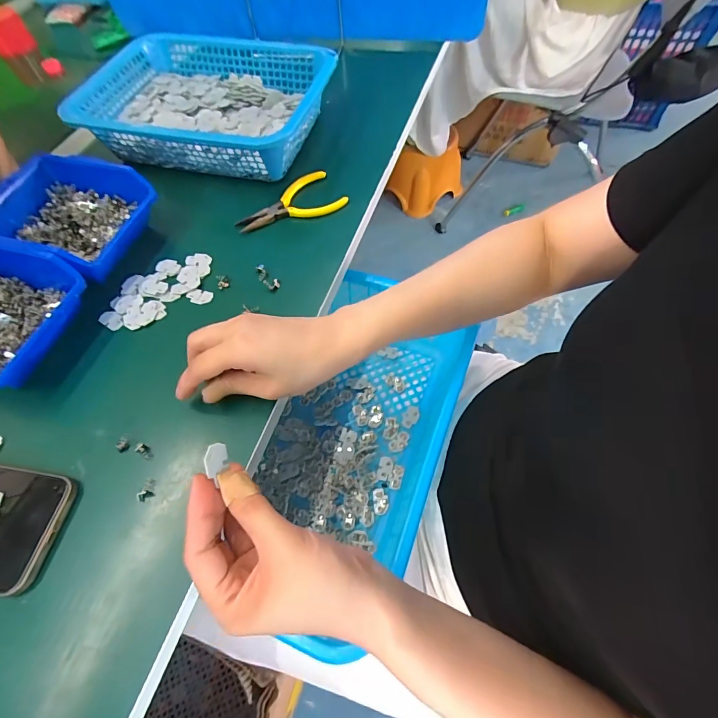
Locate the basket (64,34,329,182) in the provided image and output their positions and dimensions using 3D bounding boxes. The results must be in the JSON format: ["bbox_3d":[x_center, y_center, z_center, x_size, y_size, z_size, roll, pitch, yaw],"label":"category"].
[{"bbox_3d":[-0.194,-0.324,0.491,0.297,0.062,0.216,13,62,10],"label":"basket"}]

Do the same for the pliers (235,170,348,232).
[{"bbox_3d":[-0.081,-0.177,0.439,0.120,0.010,0.062,-24,62,-10],"label":"pliers"}]

